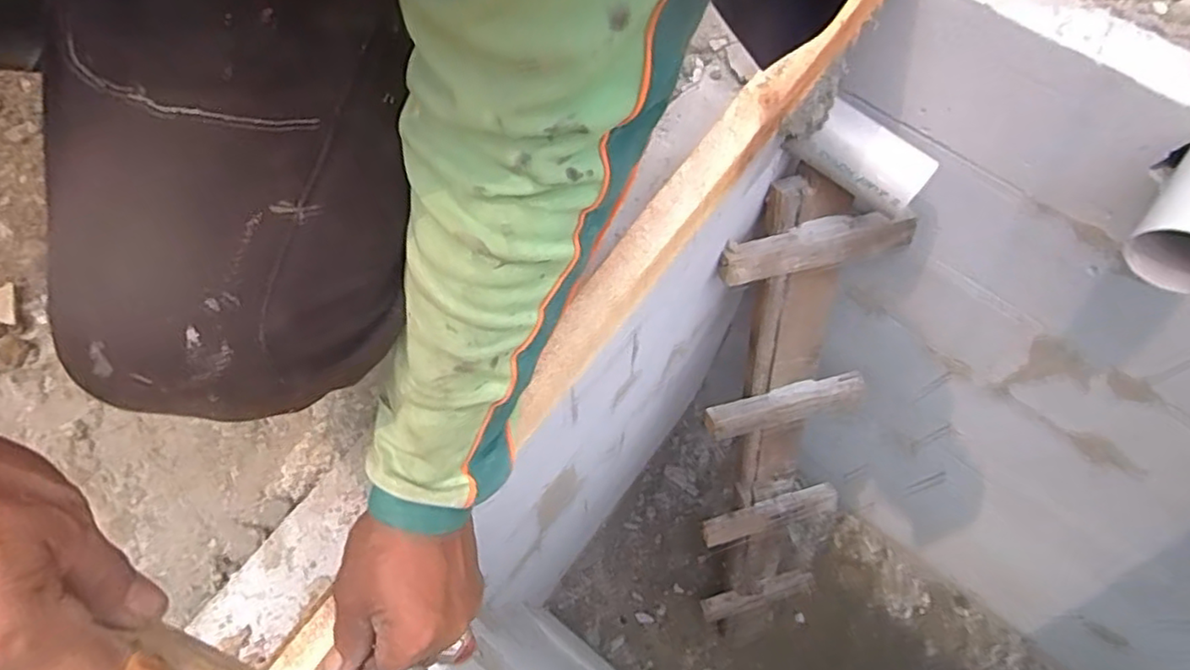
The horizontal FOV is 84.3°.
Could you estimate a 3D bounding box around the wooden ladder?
[{"bbox_3d":[0.365,0.238,1.313,0.299,1.188,0.088,-9,41,-4],"label":"wooden ladder"}]

